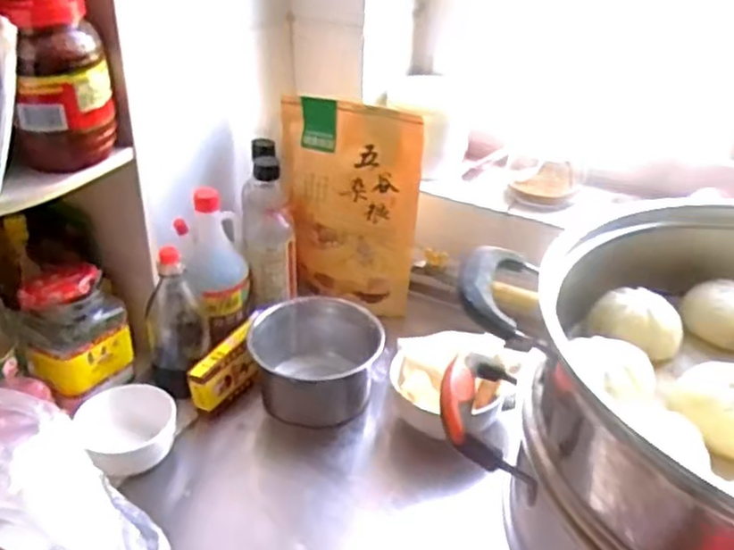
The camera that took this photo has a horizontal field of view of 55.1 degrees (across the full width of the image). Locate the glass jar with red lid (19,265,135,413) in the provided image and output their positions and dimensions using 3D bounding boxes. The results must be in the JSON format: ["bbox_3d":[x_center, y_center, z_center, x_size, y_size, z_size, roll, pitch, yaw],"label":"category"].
[{"bbox_3d":[-0.319,0.060,0.776,0.108,0.131,0.112,1,32,-1],"label":"glass jar with red lid"}]

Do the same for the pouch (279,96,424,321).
[{"bbox_3d":[-0.033,-0.090,0.932,0.193,0.260,0.062,15,34,20],"label":"pouch"}]

